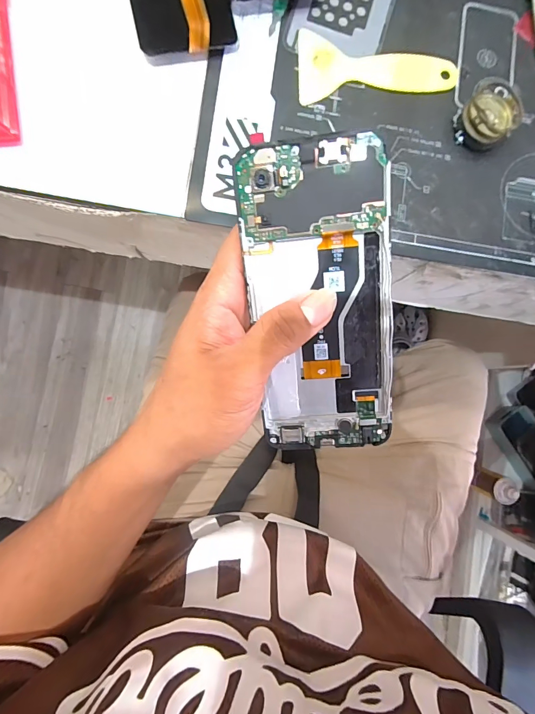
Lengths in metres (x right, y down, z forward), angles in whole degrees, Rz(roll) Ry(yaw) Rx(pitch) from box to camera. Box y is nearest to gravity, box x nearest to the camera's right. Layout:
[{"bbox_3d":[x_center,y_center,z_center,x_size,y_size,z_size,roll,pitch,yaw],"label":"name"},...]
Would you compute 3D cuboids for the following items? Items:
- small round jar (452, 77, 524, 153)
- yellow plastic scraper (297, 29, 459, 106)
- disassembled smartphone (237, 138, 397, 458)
[{"bbox_3d":[0.165,-0.180,0.272,0.042,0.024,0.040,0,87,-5],"label":"small round jar"},{"bbox_3d":[0.085,-0.220,0.278,0.122,0.004,0.050,-2,87,-5],"label":"yellow plastic scraper"},{"bbox_3d":[0.028,-0.023,0.192,0.072,0.008,0.159,-4,109,7],"label":"disassembled smartphone"}]

